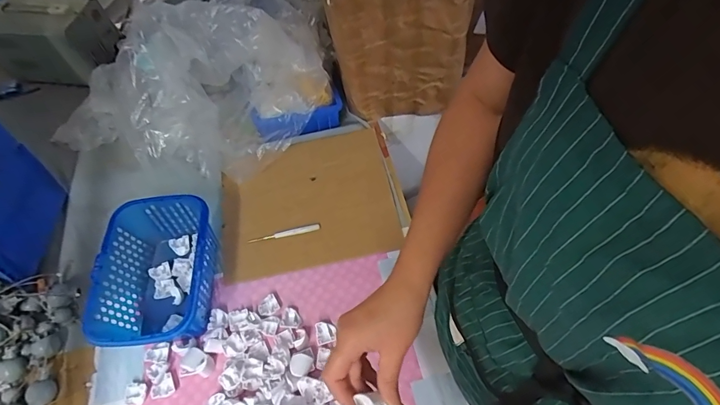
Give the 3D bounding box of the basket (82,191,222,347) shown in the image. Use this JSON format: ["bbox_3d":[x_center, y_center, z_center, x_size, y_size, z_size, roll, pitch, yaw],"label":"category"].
[{"bbox_3d":[-0.308,0.114,0.626,0.154,0.103,0.220,-8,59,-1],"label":"basket"}]

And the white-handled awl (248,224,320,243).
[{"bbox_3d":[-0.134,0.056,0.710,0.126,0.008,0.011,-13,59,-3],"label":"white-handled awl"}]

